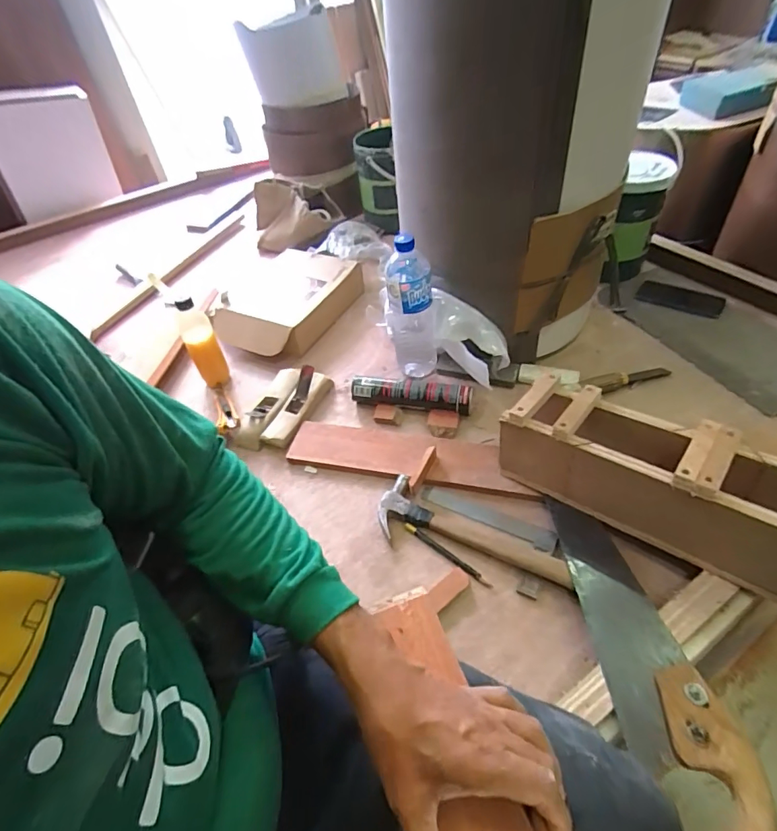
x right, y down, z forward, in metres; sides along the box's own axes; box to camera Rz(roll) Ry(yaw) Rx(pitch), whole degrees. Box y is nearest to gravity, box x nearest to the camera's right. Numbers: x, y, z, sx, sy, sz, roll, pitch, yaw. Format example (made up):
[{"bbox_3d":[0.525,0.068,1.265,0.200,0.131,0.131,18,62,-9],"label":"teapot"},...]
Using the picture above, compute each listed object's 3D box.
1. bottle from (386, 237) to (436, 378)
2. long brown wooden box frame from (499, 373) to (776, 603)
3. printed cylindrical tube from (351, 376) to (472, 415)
[{"bbox_3d":[0.039,-0.185,0.799,0.079,0.234,0.099,-6,46,1],"label":"bottle"},{"bbox_3d":[0.352,0.091,0.567,0.436,0.167,0.114,26,55,28],"label":"long brown wooden box frame"},{"bbox_3d":[0.039,-0.037,0.824,0.213,0.042,0.042,8,48,14],"label":"printed cylindrical tube"}]

